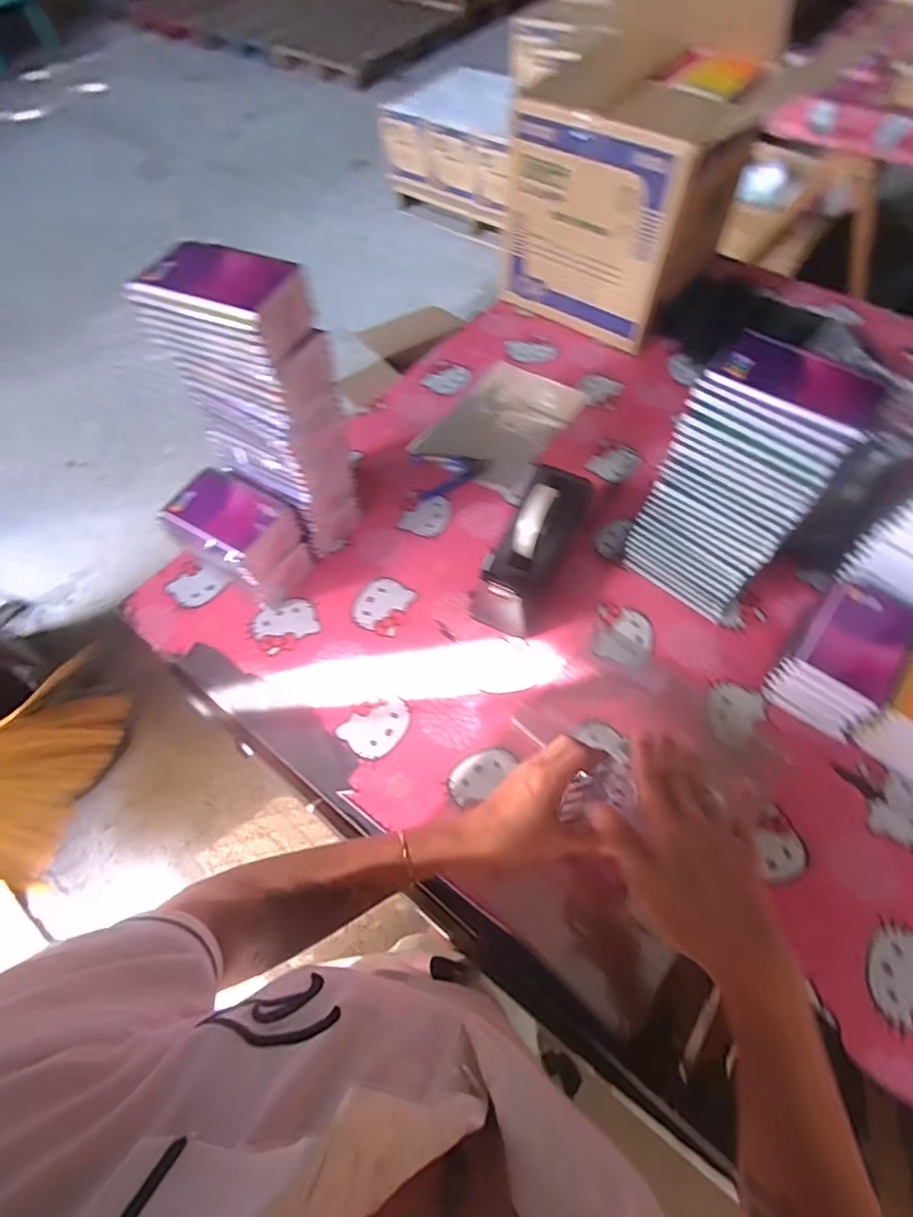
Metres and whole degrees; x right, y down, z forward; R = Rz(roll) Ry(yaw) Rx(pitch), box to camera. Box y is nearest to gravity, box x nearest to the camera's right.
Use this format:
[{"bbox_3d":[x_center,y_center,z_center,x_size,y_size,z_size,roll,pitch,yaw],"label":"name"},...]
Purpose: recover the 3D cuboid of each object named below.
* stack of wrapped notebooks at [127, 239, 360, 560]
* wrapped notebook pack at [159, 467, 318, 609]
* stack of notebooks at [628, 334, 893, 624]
[{"bbox_3d":[-0.207,-0.210,0.630,0.134,0.336,0.109,28,65,16],"label":"stack of wrapped notebooks"},{"bbox_3d":[-0.264,-0.088,0.671,0.138,0.125,0.107,32,66,18],"label":"wrapped notebook pack"},{"bbox_3d":[0.295,-0.121,0.592,0.138,0.290,0.090,36,67,19],"label":"stack of notebooks"}]

